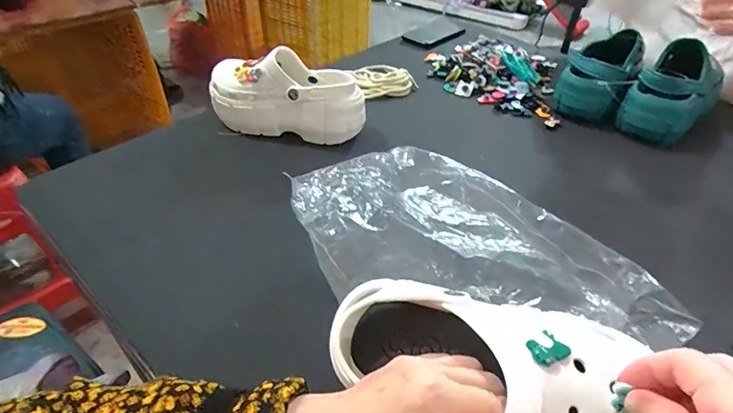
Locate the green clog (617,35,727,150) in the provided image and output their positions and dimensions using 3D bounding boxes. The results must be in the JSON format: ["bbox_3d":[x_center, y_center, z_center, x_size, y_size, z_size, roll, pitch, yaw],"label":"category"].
[{"bbox_3d":[0.517,-0.199,0.718,0.104,0.111,0.256,33,49,31],"label":"green clog"}]

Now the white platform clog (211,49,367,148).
[{"bbox_3d":[-0.119,-0.159,0.650,0.233,0.113,0.087,3,41,1],"label":"white platform clog"}]

